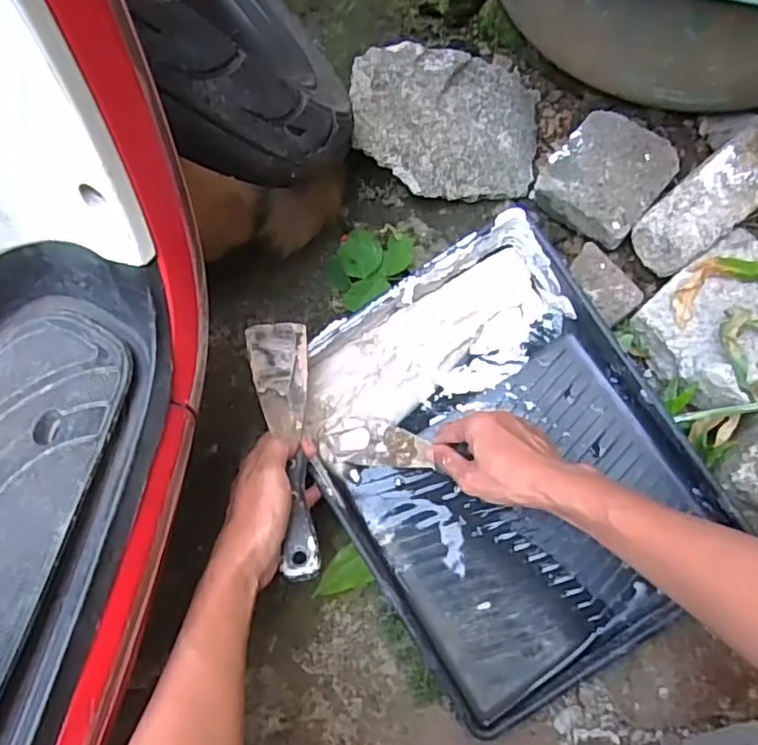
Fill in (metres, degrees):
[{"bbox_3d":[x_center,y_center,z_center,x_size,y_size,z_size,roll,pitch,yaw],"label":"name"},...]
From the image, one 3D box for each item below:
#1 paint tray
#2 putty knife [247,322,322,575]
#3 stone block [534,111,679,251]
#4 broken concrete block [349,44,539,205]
[{"bbox_3d":[0.103,0.079,0.546,0.269,0.086,0.346,-31,76,-8],"label":"paint tray"},{"bbox_3d":[-0.072,0.054,0.498,0.045,0.011,0.205,-8,67,-2],"label":"putty knife"},{"bbox_3d":[0.231,-0.199,0.650,0.110,0.039,0.118,41,79,11],"label":"stone block"},{"bbox_3d":[0.069,-0.259,0.674,0.198,0.032,0.164,0,79,-15],"label":"broken concrete block"}]

